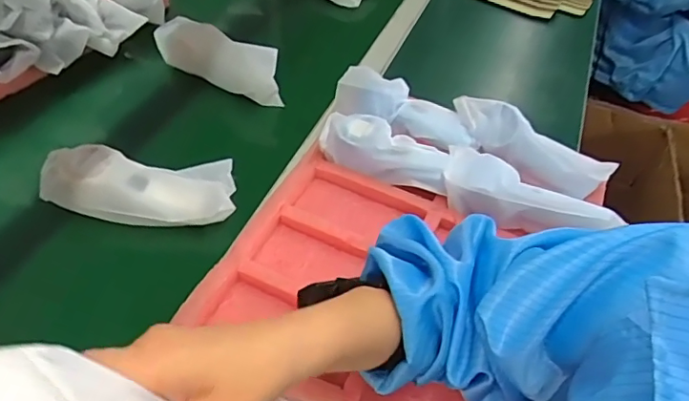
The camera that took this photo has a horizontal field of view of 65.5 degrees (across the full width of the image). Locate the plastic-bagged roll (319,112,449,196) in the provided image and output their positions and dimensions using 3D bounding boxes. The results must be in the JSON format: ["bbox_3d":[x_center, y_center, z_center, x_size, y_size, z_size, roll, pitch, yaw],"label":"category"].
[{"bbox_3d":[0.049,-0.057,0.614,0.144,0.044,0.061,19,49,11],"label":"plastic-bagged roll"}]

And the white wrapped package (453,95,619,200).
[{"bbox_3d":[0.217,-0.061,0.631,0.197,0.044,0.049,32,51,4],"label":"white wrapped package"}]

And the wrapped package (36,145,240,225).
[{"bbox_3d":[-0.221,-0.016,0.577,0.193,0.057,0.080,0,48,-6],"label":"wrapped package"}]

